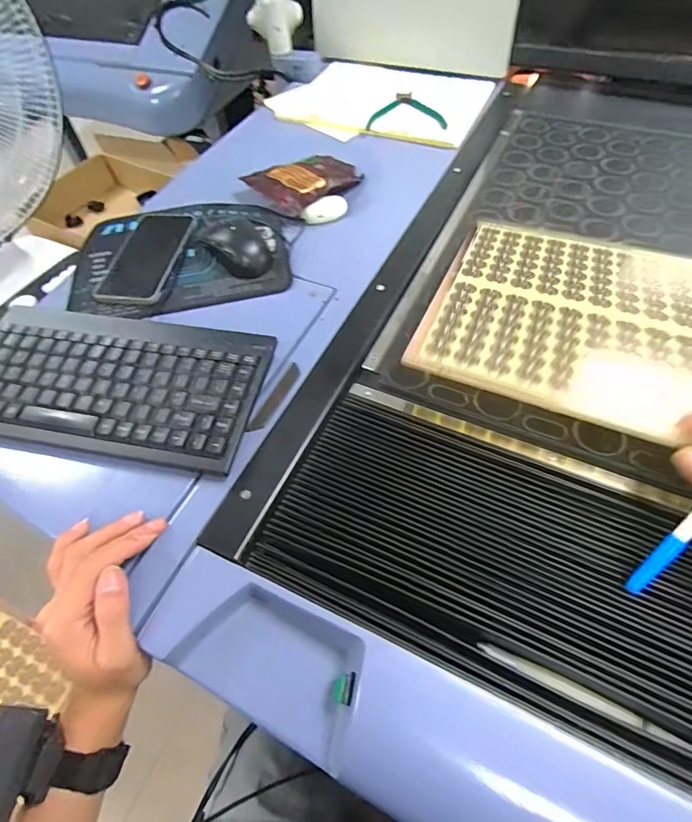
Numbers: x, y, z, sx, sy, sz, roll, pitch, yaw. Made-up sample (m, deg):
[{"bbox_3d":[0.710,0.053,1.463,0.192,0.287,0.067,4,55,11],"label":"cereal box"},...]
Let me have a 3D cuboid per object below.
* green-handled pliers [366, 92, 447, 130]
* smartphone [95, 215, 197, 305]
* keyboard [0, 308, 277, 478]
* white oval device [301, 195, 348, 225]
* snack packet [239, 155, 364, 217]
[{"bbox_3d":[0.105,-0.500,0.755,0.124,0.007,0.129,6,57,9],"label":"green-handled pliers"},{"bbox_3d":[-0.244,-0.193,0.564,0.084,0.013,0.157,4,56,7],"label":"smartphone"},{"bbox_3d":[-0.225,-0.025,0.436,0.293,0.033,0.148,7,57,9],"label":"keyboard"},{"bbox_3d":[-0.027,-0.276,0.630,0.066,0.013,0.036,-36,61,-19],"label":"white oval device"},{"bbox_3d":[-0.056,-0.338,0.658,0.150,0.023,0.109,-38,62,-20],"label":"snack packet"}]

